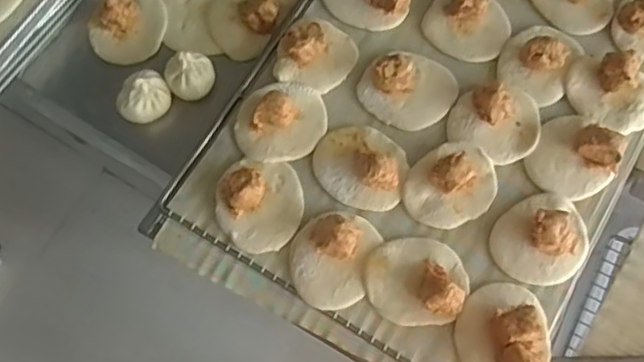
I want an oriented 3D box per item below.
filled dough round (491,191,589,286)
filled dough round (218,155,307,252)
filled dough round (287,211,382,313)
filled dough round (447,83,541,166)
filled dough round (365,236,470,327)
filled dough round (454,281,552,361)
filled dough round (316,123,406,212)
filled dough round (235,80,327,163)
[{"bbox_3d":[0.217,0.054,0.594,0.097,0.034,0.084,-32,75,-9],"label":"filled dough round"},{"bbox_3d":[-0.062,0.021,0.611,0.084,0.032,0.093,6,73,2],"label":"filled dough round"},{"bbox_3d":[0.010,0.072,0.594,0.078,0.038,0.095,18,73,6],"label":"filled dough round"},{"bbox_3d":[0.185,-0.067,0.635,0.089,0.027,0.083,0,73,0],"label":"filled dough round"},{"bbox_3d":[0.092,0.092,0.583,0.093,0.029,0.086,0,73,0],"label":"filled dough round"},{"bbox_3d":[0.172,0.140,0.567,0.088,0.031,0.098,17,73,5],"label":"filled dough round"},{"bbox_3d":[0.041,-0.019,0.622,0.098,0.036,0.085,25,74,8],"label":"filled dough round"},{"bbox_3d":[-0.042,-0.068,0.633,0.091,0.040,0.087,0,73,0],"label":"filled dough round"}]

